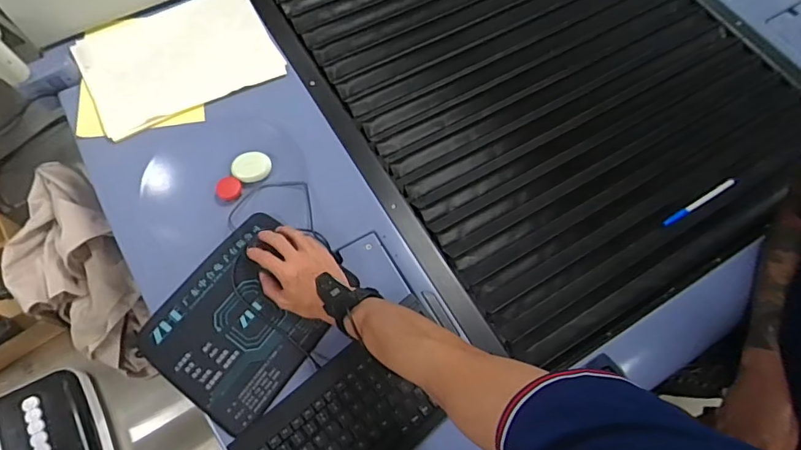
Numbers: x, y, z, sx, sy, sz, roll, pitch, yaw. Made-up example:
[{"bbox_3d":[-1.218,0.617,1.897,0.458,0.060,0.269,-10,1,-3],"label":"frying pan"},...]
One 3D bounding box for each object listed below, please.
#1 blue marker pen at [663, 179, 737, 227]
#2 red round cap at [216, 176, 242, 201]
[{"bbox_3d":[0.468,-0.035,0.746,0.124,0.017,0.012,-33,71,0],"label":"blue marker pen"},{"bbox_3d":[-0.276,-0.059,0.769,0.038,0.011,0.037,1,67,-1],"label":"red round cap"}]

